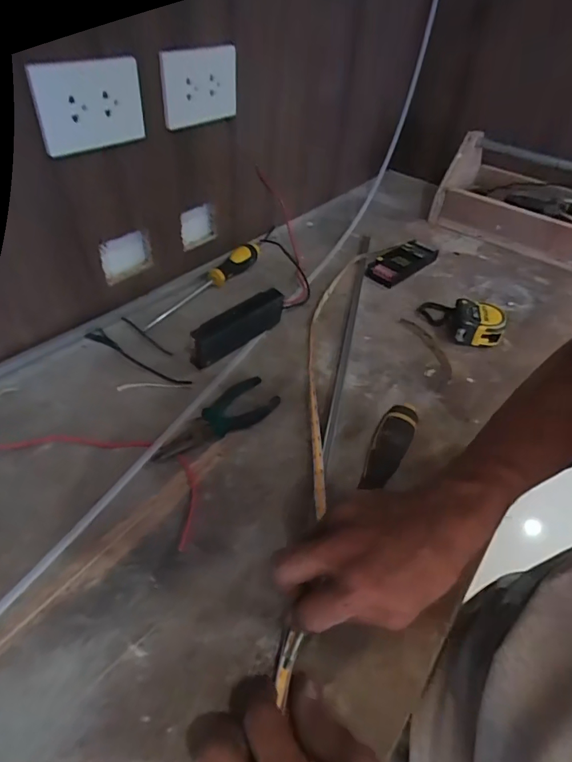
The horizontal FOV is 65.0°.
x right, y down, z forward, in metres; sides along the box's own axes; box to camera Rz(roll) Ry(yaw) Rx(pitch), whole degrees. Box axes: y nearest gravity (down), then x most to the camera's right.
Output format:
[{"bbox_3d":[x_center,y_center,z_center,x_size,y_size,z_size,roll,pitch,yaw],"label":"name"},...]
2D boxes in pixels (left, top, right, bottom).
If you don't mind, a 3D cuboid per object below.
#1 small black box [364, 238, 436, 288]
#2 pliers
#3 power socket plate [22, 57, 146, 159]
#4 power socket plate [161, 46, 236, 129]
[{"bbox_3d":[0.198,-0.202,0.758,0.142,0.030,0.055,-32,56,-32],"label":"small black box"},{"bbox_3d":[-0.080,0.040,0.496,0.145,0.013,0.056,-22,51,-25],"label":"pliers"},{"bbox_3d":[-0.203,-0.288,0.471,0.110,0.081,0.014,-28,54,-30],"label":"power socket plate"},{"bbox_3d":[-0.104,-0.363,0.553,0.111,0.089,0.012,-35,70,-32],"label":"power socket plate"}]

